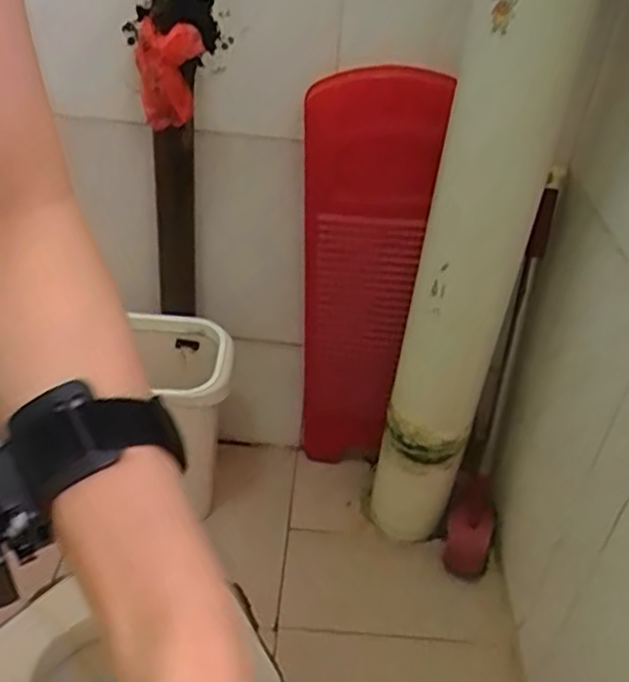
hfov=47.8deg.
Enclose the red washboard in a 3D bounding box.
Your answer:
[{"bbox_3d":[0.047,-0.060,0.946,0.167,0.571,0.044,27,41,26],"label":"red washboard"}]

